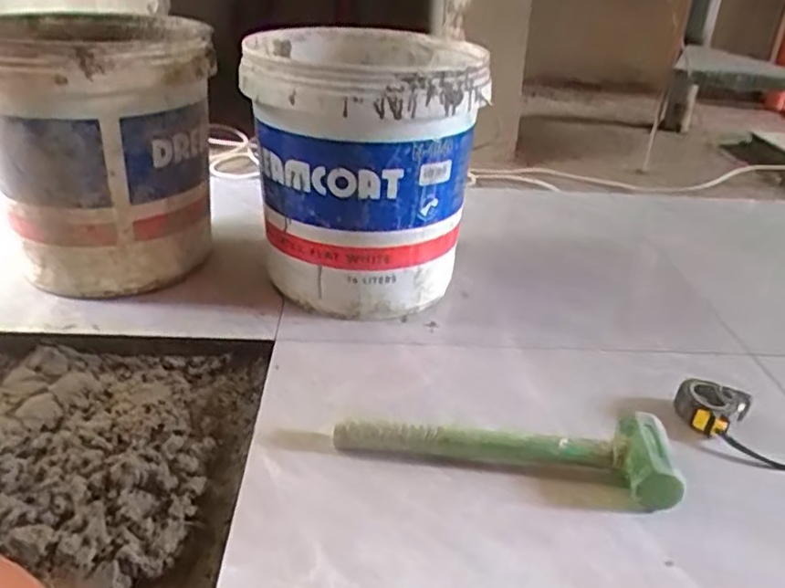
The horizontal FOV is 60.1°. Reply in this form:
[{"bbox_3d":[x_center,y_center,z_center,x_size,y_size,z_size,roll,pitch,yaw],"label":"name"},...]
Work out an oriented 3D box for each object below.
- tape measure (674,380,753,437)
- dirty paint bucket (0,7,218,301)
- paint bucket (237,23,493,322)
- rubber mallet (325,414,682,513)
[{"bbox_3d":[0.338,0.123,0.722,0.070,0.038,0.061,15,29,25],"label":"tape measure"},{"bbox_3d":[-0.372,-0.190,0.916,0.262,0.311,0.262,2,29,-1],"label":"dirty paint bucket"},{"bbox_3d":[-0.037,-0.163,0.914,0.288,0.327,0.310,2,29,-2],"label":"paint bucket"},{"bbox_3d":[0.106,0.143,0.653,0.321,0.051,0.088,7,27,7],"label":"rubber mallet"}]

